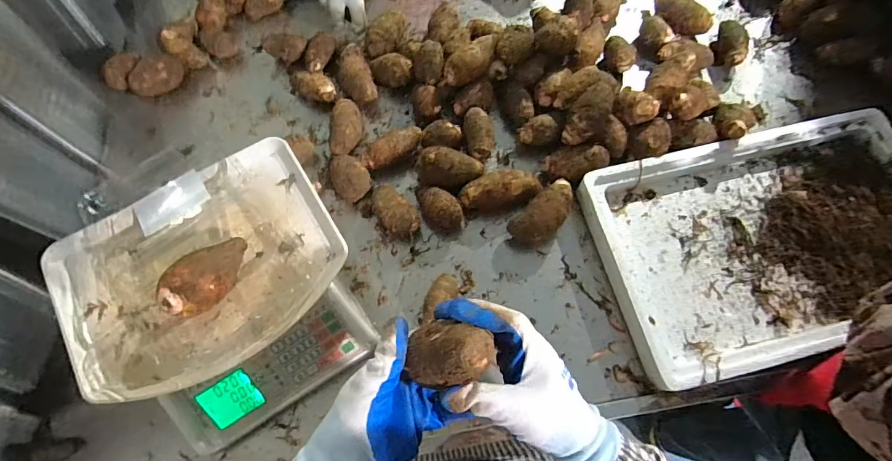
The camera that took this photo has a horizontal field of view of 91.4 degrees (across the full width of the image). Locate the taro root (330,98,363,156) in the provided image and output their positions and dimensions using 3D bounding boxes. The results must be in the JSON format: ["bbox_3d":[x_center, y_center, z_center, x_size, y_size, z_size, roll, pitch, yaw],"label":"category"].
[{"bbox_3d":[-0.152,-0.155,0.659,0.047,0.043,0.088,11,70,5],"label":"taro root"}]

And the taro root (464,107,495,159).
[{"bbox_3d":[0.050,-0.147,0.649,0.042,0.033,0.079,-7,67,-2],"label":"taro root"}]

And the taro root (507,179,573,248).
[{"bbox_3d":[0.140,-0.023,0.608,0.104,0.055,0.054,-42,73,-15],"label":"taro root"}]

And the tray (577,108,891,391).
[{"bbox_3d":[0.438,0.005,0.574,0.458,0.054,0.293,-13,68,-5],"label":"tray"}]

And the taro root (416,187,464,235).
[{"bbox_3d":[-0.010,-0.031,0.617,0.046,0.056,0.081,-34,71,-12],"label":"taro root"}]

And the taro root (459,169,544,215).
[{"bbox_3d":[0.079,-0.058,0.622,0.120,0.043,0.050,-7,67,-2],"label":"taro root"}]

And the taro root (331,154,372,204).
[{"bbox_3d":[-0.136,-0.073,0.624,0.049,0.049,0.062,-39,74,-13],"label":"taro root"}]

